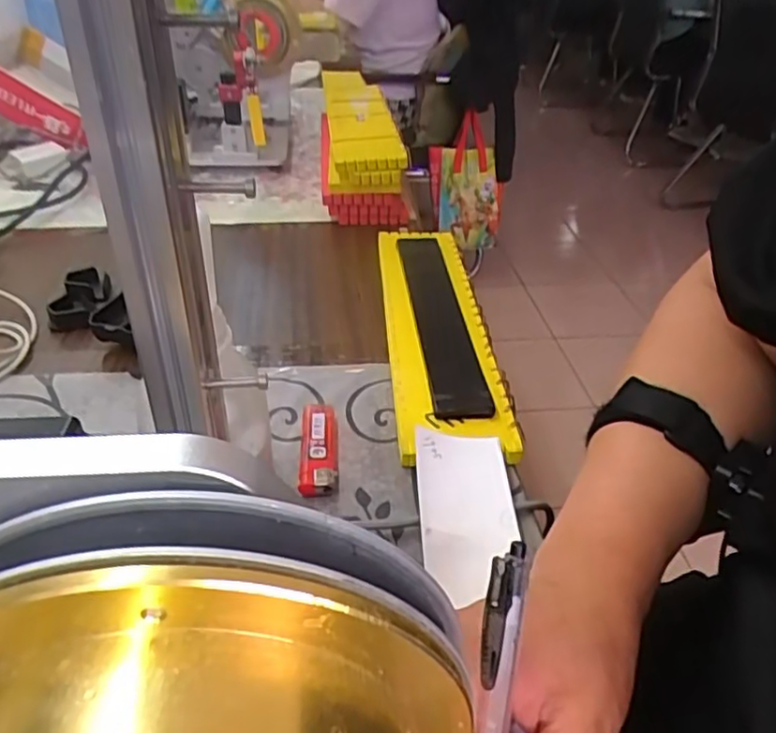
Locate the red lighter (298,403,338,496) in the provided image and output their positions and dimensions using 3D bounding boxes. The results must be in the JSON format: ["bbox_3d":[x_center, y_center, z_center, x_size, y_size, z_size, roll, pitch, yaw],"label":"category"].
[{"bbox_3d":[-0.046,0.052,0.430,0.023,0.013,0.083,-1,36,-4],"label":"red lighter"}]

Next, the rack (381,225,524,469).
[{"bbox_3d":[0.039,-0.041,0.551,0.081,0.028,0.332,-1,36,-4],"label":"rack"}]

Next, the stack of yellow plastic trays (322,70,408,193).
[{"bbox_3d":[-0.039,-0.326,0.880,0.092,0.051,0.395,-2,36,-5],"label":"stack of yellow plastic trays"}]

